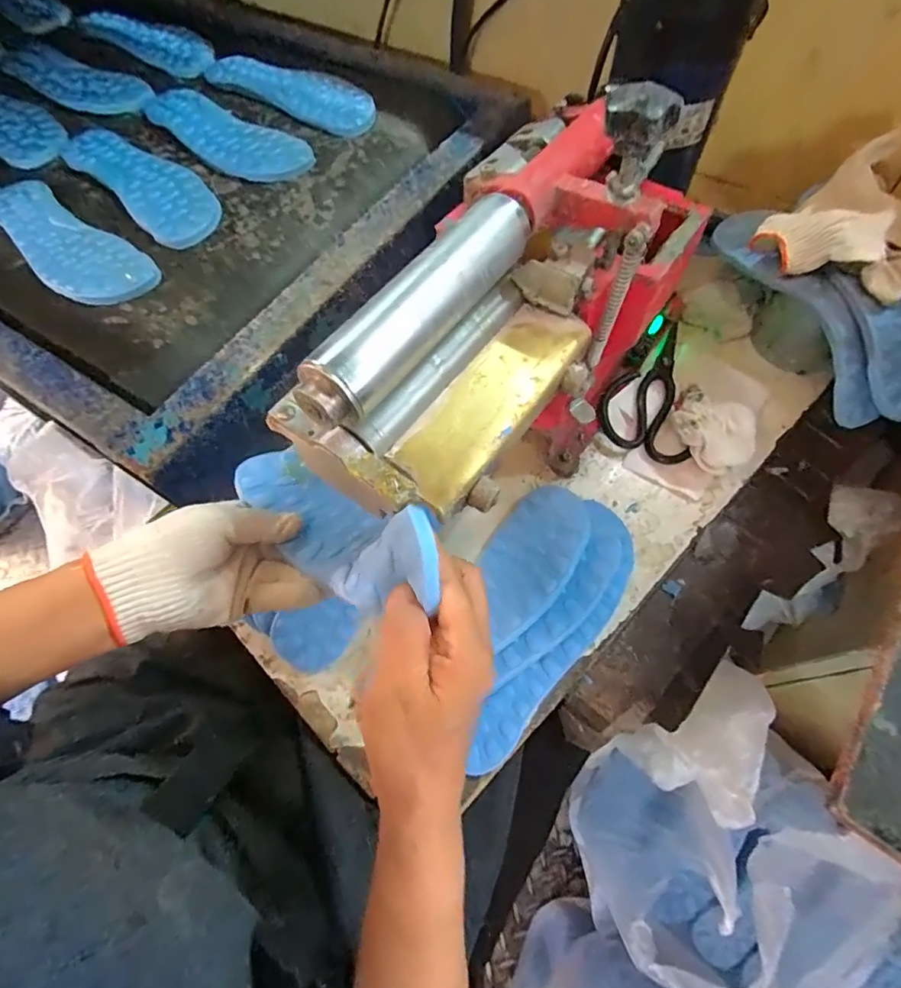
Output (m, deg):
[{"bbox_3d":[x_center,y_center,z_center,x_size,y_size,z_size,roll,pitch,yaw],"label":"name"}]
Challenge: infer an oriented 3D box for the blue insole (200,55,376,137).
[{"bbox_3d":[-0.195,-0.505,0.633,0.257,0.007,0.096,28,69,15],"label":"blue insole"}]

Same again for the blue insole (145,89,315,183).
[{"bbox_3d":[-0.261,-0.415,0.588,0.226,0.015,0.080,30,70,16],"label":"blue insole"}]

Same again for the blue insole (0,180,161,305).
[{"bbox_3d":[-0.391,-0.253,0.514,0.234,0.010,0.081,35,71,18],"label":"blue insole"}]

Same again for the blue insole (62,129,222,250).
[{"bbox_3d":[-0.336,-0.346,0.558,0.245,0.010,0.083,40,72,19],"label":"blue insole"}]

